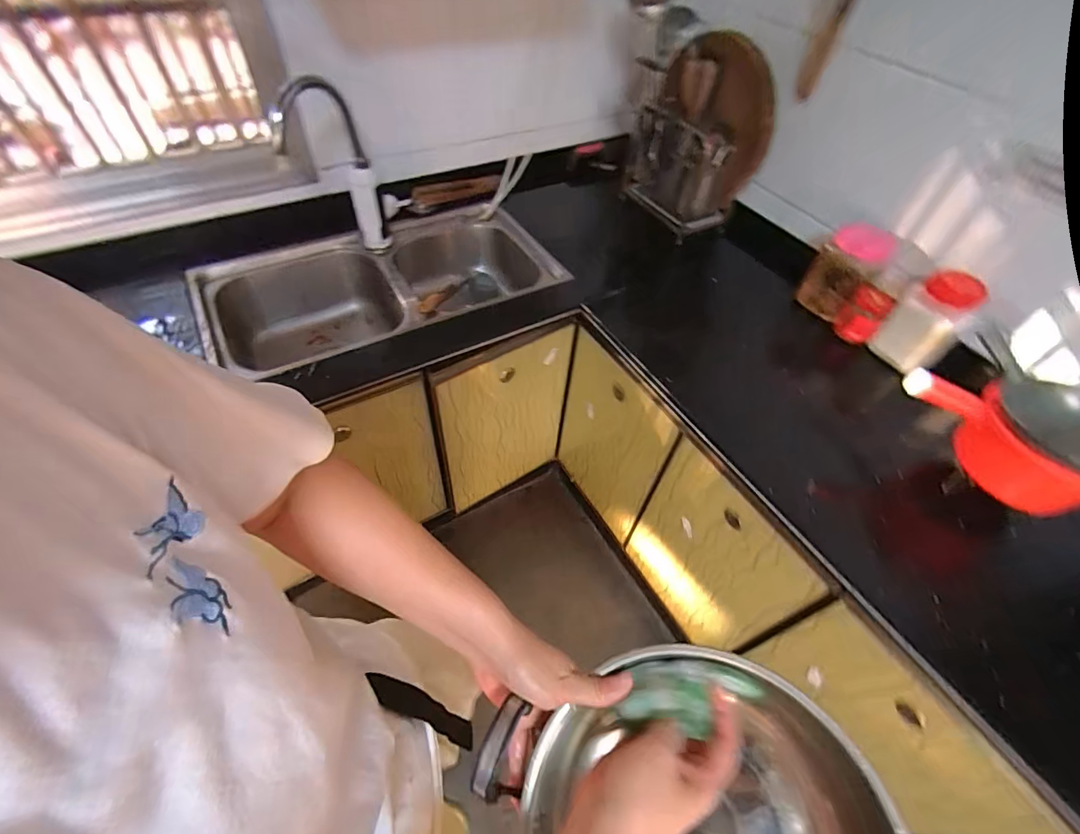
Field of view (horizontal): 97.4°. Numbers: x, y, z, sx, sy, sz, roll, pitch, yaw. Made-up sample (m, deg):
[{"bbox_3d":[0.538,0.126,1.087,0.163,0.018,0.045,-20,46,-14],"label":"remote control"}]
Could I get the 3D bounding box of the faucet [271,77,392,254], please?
[{"bbox_3d":[-0.424,-0.494,0.984,0.159,0.356,0.159,-16,55,-16],"label":"faucet"}]

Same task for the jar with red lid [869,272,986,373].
[{"bbox_3d":[0.741,-0.182,0.920,0.121,0.175,0.089,38,58,23],"label":"jar with red lid"}]

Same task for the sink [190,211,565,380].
[{"bbox_3d":[-0.327,-0.269,1.143,0.751,0.207,0.402,-19,56,-18],"label":"sink"}]

